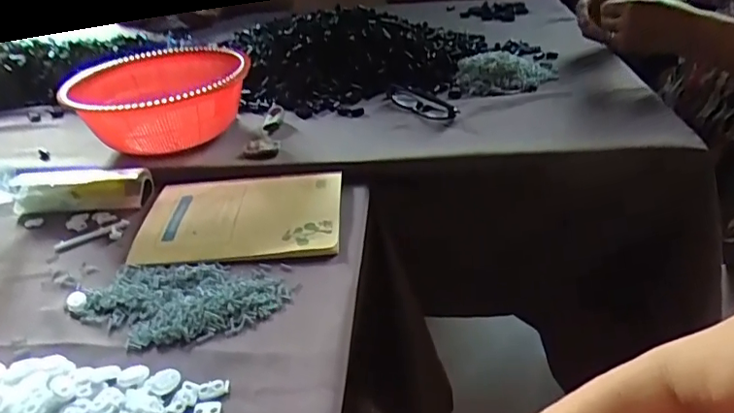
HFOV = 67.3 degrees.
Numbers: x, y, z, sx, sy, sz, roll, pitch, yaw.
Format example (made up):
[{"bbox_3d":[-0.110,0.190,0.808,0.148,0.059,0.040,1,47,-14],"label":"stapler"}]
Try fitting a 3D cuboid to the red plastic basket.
[{"bbox_3d":[-0.276,-0.138,0.740,0.228,0.094,0.253,-11,32,-7],"label":"red plastic basket"}]

